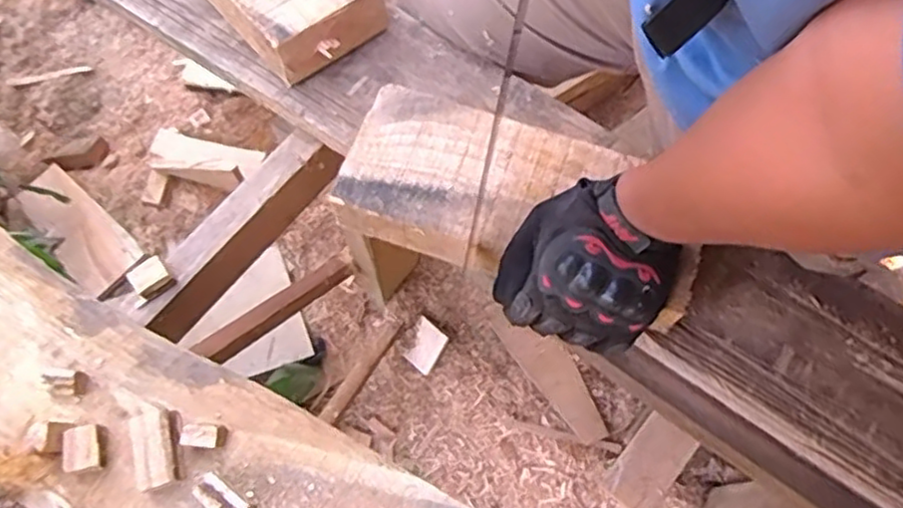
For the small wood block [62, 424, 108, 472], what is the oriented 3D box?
[{"bbox_3d":[-0.283,0.150,0.525,0.027,0.017,0.032,-9,70,-5],"label":"small wood block"}]

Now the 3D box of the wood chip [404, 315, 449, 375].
[{"bbox_3d":[-0.049,0.170,1.267,0.064,0.007,0.088,29,84,14],"label":"wood chip"}]

